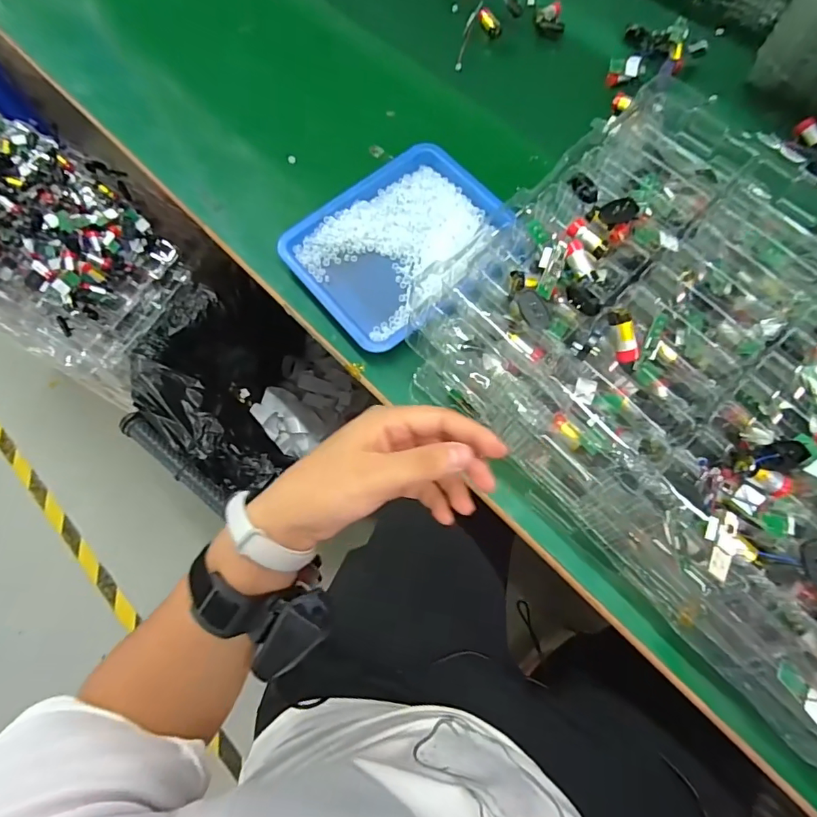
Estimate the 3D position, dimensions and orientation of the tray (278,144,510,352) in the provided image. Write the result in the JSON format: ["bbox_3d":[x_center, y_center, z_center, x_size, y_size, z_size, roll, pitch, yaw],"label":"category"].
[{"bbox_3d":[-0.009,-0.178,0.507,0.223,0.025,0.165,-41,76,-12],"label":"tray"}]

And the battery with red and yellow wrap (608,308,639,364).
[{"bbox_3d":[0.155,-0.052,0.339,0.013,0.013,0.040,-21,105,-6],"label":"battery with red and yellow wrap"}]

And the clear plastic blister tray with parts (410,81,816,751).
[{"bbox_3d":[0.293,0.010,0.351,0.347,0.103,0.540,-45,73,-6],"label":"clear plastic blister tray with parts"}]

